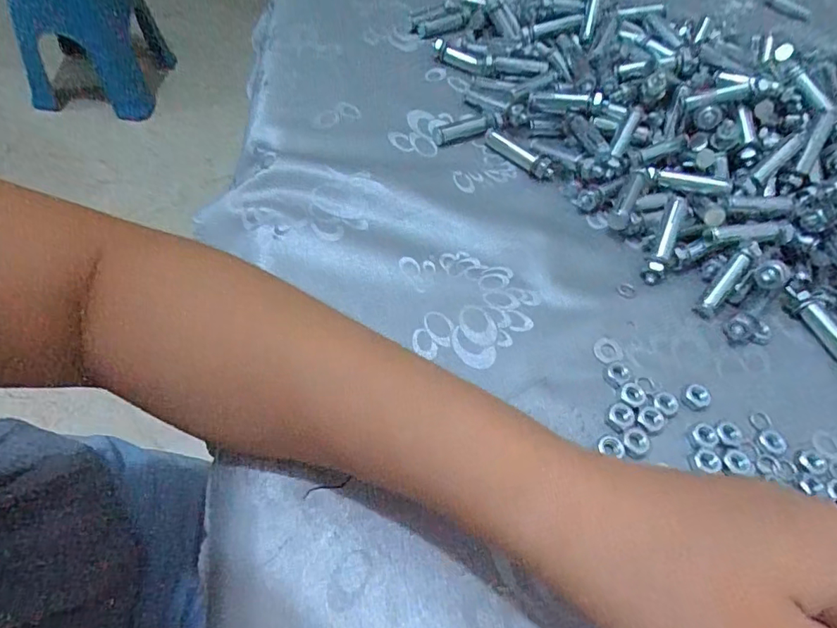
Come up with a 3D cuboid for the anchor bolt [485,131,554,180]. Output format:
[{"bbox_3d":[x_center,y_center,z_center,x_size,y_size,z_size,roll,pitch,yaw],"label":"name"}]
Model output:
[{"bbox_3d":[0.070,-0.111,0.350,0.051,0.010,0.012,39,60,16],"label":"anchor bolt"}]

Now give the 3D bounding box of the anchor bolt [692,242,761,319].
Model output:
[{"bbox_3d":[0.183,-0.020,0.300,0.010,0.006,0.055,38,85,21],"label":"anchor bolt"}]

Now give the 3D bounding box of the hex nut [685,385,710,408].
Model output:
[{"bbox_3d":[0.147,0.043,0.268,0.012,0.004,0.012,5,57,-6],"label":"hex nut"}]

